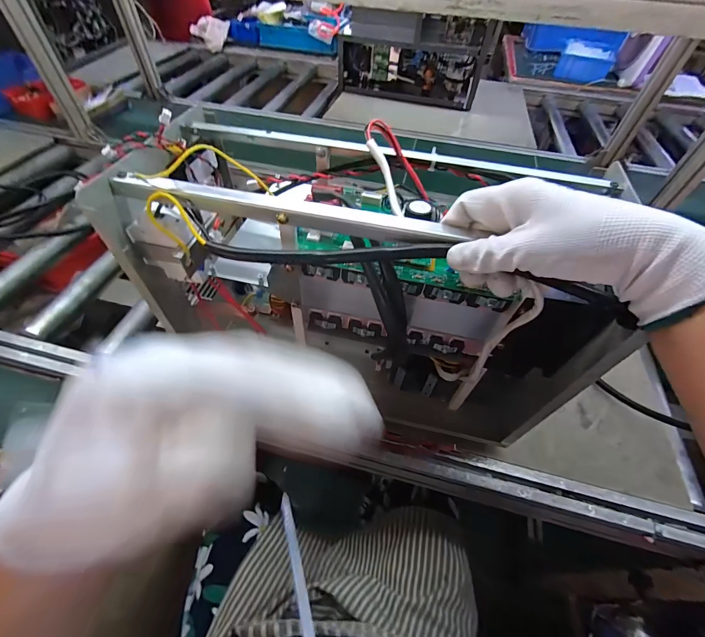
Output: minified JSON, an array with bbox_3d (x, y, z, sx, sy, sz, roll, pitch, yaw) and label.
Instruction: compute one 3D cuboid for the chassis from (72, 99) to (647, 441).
[{"bbox_3d":[0.010,-0.017,0.404,0.451,0.319,0.175,11,52,6],"label":"chassis"}]

